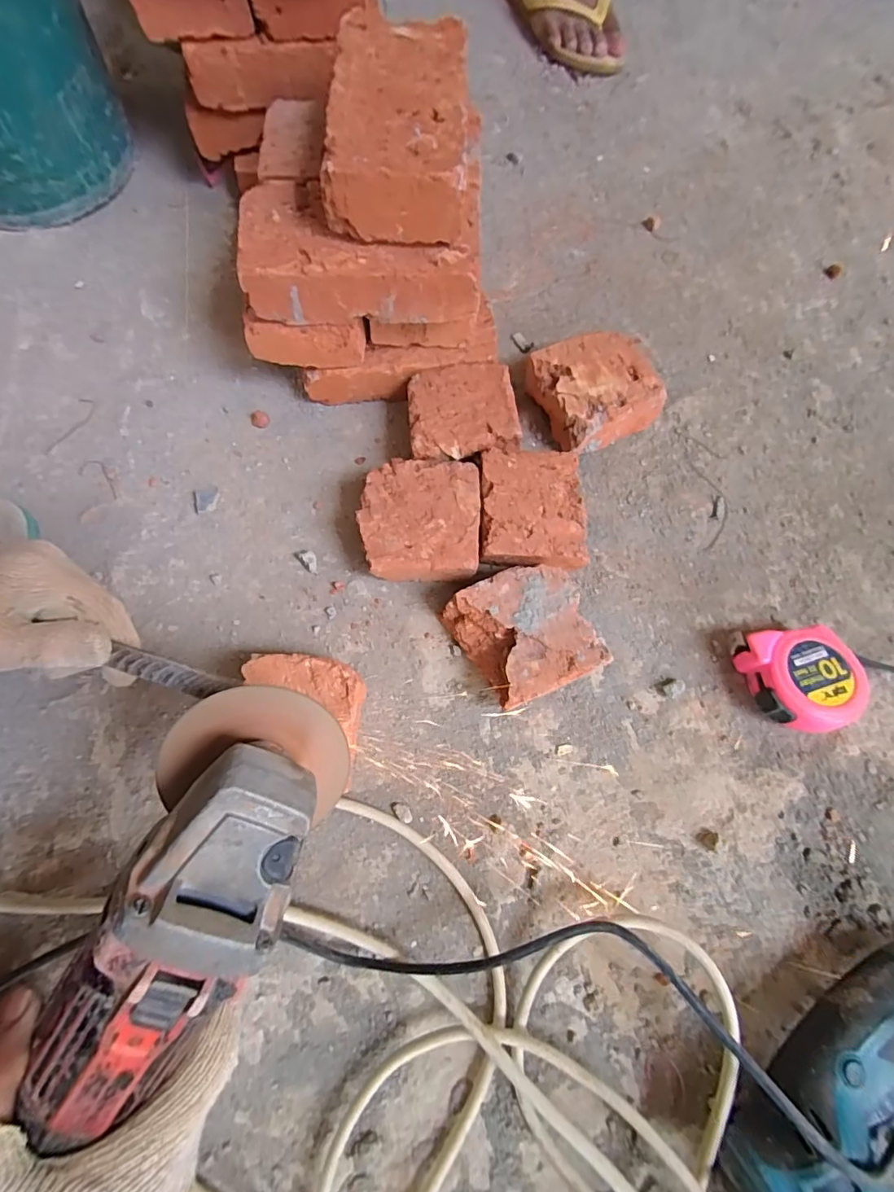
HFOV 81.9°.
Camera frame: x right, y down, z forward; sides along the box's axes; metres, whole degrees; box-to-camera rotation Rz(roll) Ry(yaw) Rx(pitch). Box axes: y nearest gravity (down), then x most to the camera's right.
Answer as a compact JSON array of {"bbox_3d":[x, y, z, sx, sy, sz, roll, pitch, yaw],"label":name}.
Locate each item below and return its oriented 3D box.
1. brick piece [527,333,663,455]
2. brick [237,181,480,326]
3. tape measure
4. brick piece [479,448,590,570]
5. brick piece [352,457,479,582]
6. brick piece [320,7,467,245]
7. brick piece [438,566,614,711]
[{"bbox_3d":[0.148,-0.204,0.524,0.108,0.059,0.102,-19,74,-7],"label":"brick piece"},{"bbox_3d":[-0.073,-0.292,0.442,0.196,0.052,0.097,2,72,-1],"label":"brick"},{"bbox_3d":[0.302,0.072,0.442,0.094,0.042,0.087,-2,74,-1],"label":"tape measure"},{"bbox_3d":[0.078,-0.074,0.484,0.095,0.058,0.109,1,73,0],"label":"brick piece"},{"bbox_3d":[-0.025,-0.066,0.479,0.106,0.055,0.109,2,73,0],"label":"brick piece"},{"bbox_3d":[-0.033,-0.373,0.412,0.111,0.054,0.181,2,72,0],"label":"brick piece"},{"bbox_3d":[0.066,0.035,0.449,0.108,0.054,0.109,-25,76,-8],"label":"brick piece"}]

